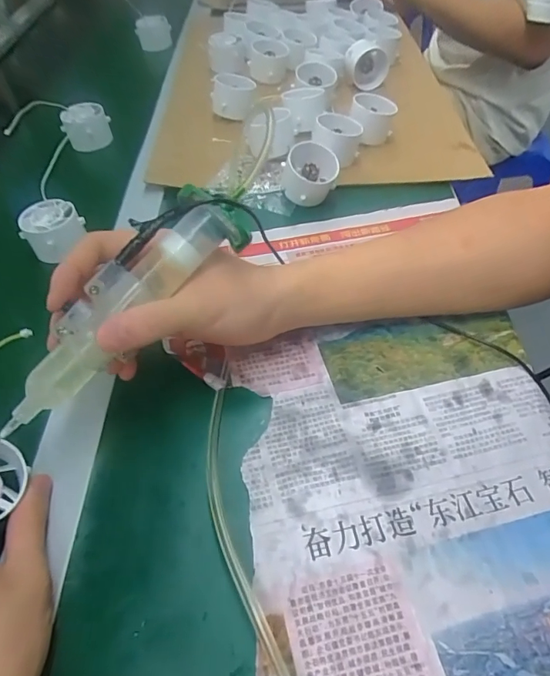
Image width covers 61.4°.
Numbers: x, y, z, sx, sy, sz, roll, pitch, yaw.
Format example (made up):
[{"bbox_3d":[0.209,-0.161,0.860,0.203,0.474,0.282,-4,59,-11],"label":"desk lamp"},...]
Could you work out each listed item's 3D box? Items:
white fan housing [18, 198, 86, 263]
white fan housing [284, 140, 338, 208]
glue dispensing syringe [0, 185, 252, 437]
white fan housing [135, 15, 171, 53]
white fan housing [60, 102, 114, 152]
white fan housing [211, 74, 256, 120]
[{"bbox_3d":[-0.208,-0.102,0.435,0.051,0.033,0.047,-34,58,-24],"label":"white fan housing"},{"bbox_3d":[0.035,-0.161,0.455,0.054,0.043,0.047,3,51,3],"label":"white fan housing"},{"bbox_3d":[-0.086,-0.015,0.265,0.036,0.030,0.171,39,82,28],"label":"glue dispensing syringe"},{"bbox_3d":[-0.203,-0.513,0.780,0.055,0.038,0.053,-5,51,-3],"label":"white fan housing"},{"bbox_3d":[-0.231,-0.259,0.567,0.053,0.038,0.044,-25,55,-18],"label":"white fan housing"},{"bbox_3d":[-0.051,-0.297,0.565,0.053,0.038,0.043,-7,51,-5],"label":"white fan housing"}]

